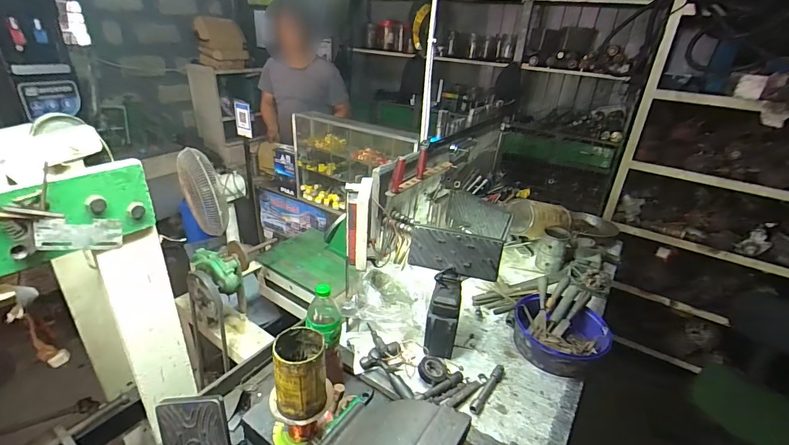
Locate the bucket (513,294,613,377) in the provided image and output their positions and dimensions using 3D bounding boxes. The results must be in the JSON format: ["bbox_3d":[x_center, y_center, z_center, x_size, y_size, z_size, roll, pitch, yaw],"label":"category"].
[{"bbox_3d":[0.422,0.284,0.975,0.212,0.089,0.253,7,27,6],"label":"bucket"}]

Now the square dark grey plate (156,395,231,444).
[{"bbox_3d":[-0.309,0.317,0.588,0.103,0.094,0.013,-5,4,2],"label":"square dark grey plate"}]

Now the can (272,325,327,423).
[{"bbox_3d":[-0.143,0.228,0.576,0.075,0.112,0.081,-5,29,-18],"label":"can"}]

